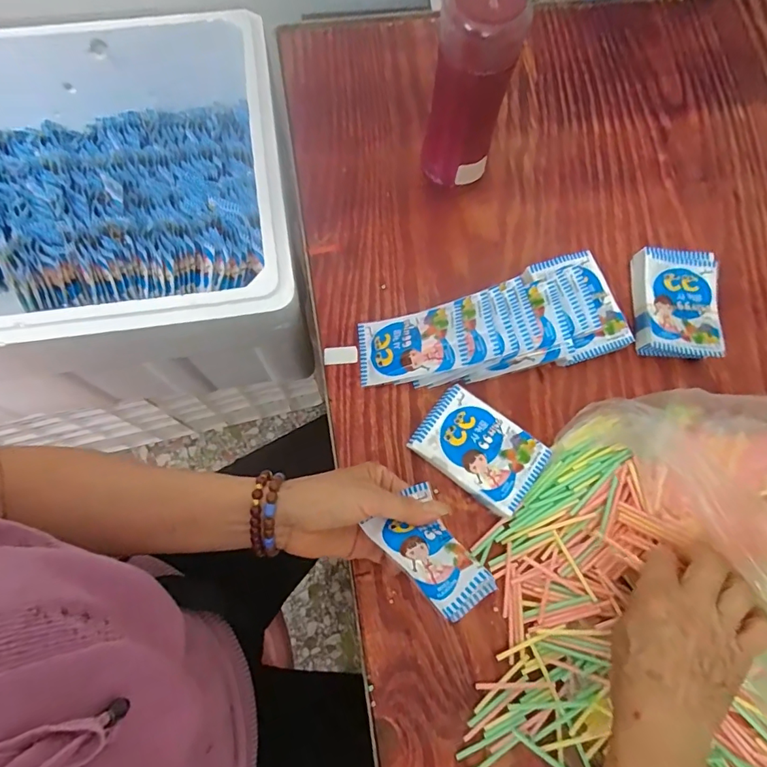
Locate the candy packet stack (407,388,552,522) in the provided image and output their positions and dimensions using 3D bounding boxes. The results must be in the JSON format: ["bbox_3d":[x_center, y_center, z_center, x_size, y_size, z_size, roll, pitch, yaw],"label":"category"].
[{"bbox_3d":[0.086,0.059,0.429,0.108,0.026,0.074,36,75,9],"label":"candy packet stack"}]

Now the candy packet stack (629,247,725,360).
[{"bbox_3d":[0.290,-0.078,0.475,0.074,0.029,0.109,6,73,0],"label":"candy packet stack"}]

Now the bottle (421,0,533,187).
[{"bbox_3d":[0.073,-0.259,0.441,0.058,0.190,0.065,-25,75,-9],"label":"bottle"}]

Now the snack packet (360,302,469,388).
[{"bbox_3d":[0.024,-0.037,0.450,0.102,0.009,0.065,-13,70,19],"label":"snack packet"}]

